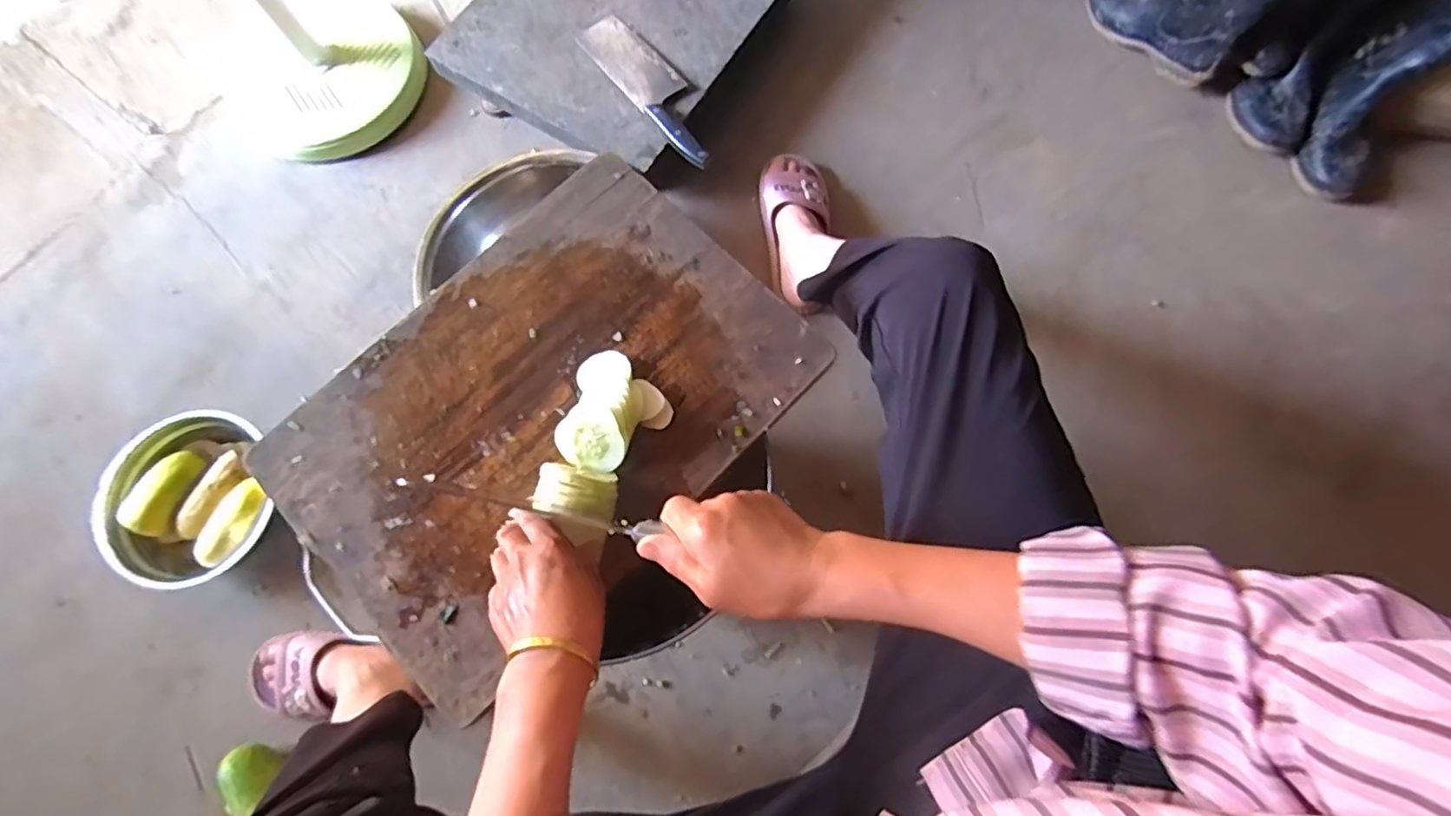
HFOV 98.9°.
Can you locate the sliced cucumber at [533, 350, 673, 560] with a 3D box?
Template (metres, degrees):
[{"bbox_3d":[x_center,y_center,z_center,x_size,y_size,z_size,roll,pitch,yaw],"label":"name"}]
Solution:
[{"bbox_3d":[-0.102,0.027,0.519,0.087,0.054,0.162,10,75,3],"label":"sliced cucumber"}]

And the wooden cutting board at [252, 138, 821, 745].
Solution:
[{"bbox_3d":[-0.164,-0.005,0.560,0.441,0.015,0.309,-44,78,-10],"label":"wooden cutting board"}]

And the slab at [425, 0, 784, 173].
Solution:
[{"bbox_3d":[-0.156,-0.644,0.982,0.395,0.054,0.508,29,78,9],"label":"slab"}]

